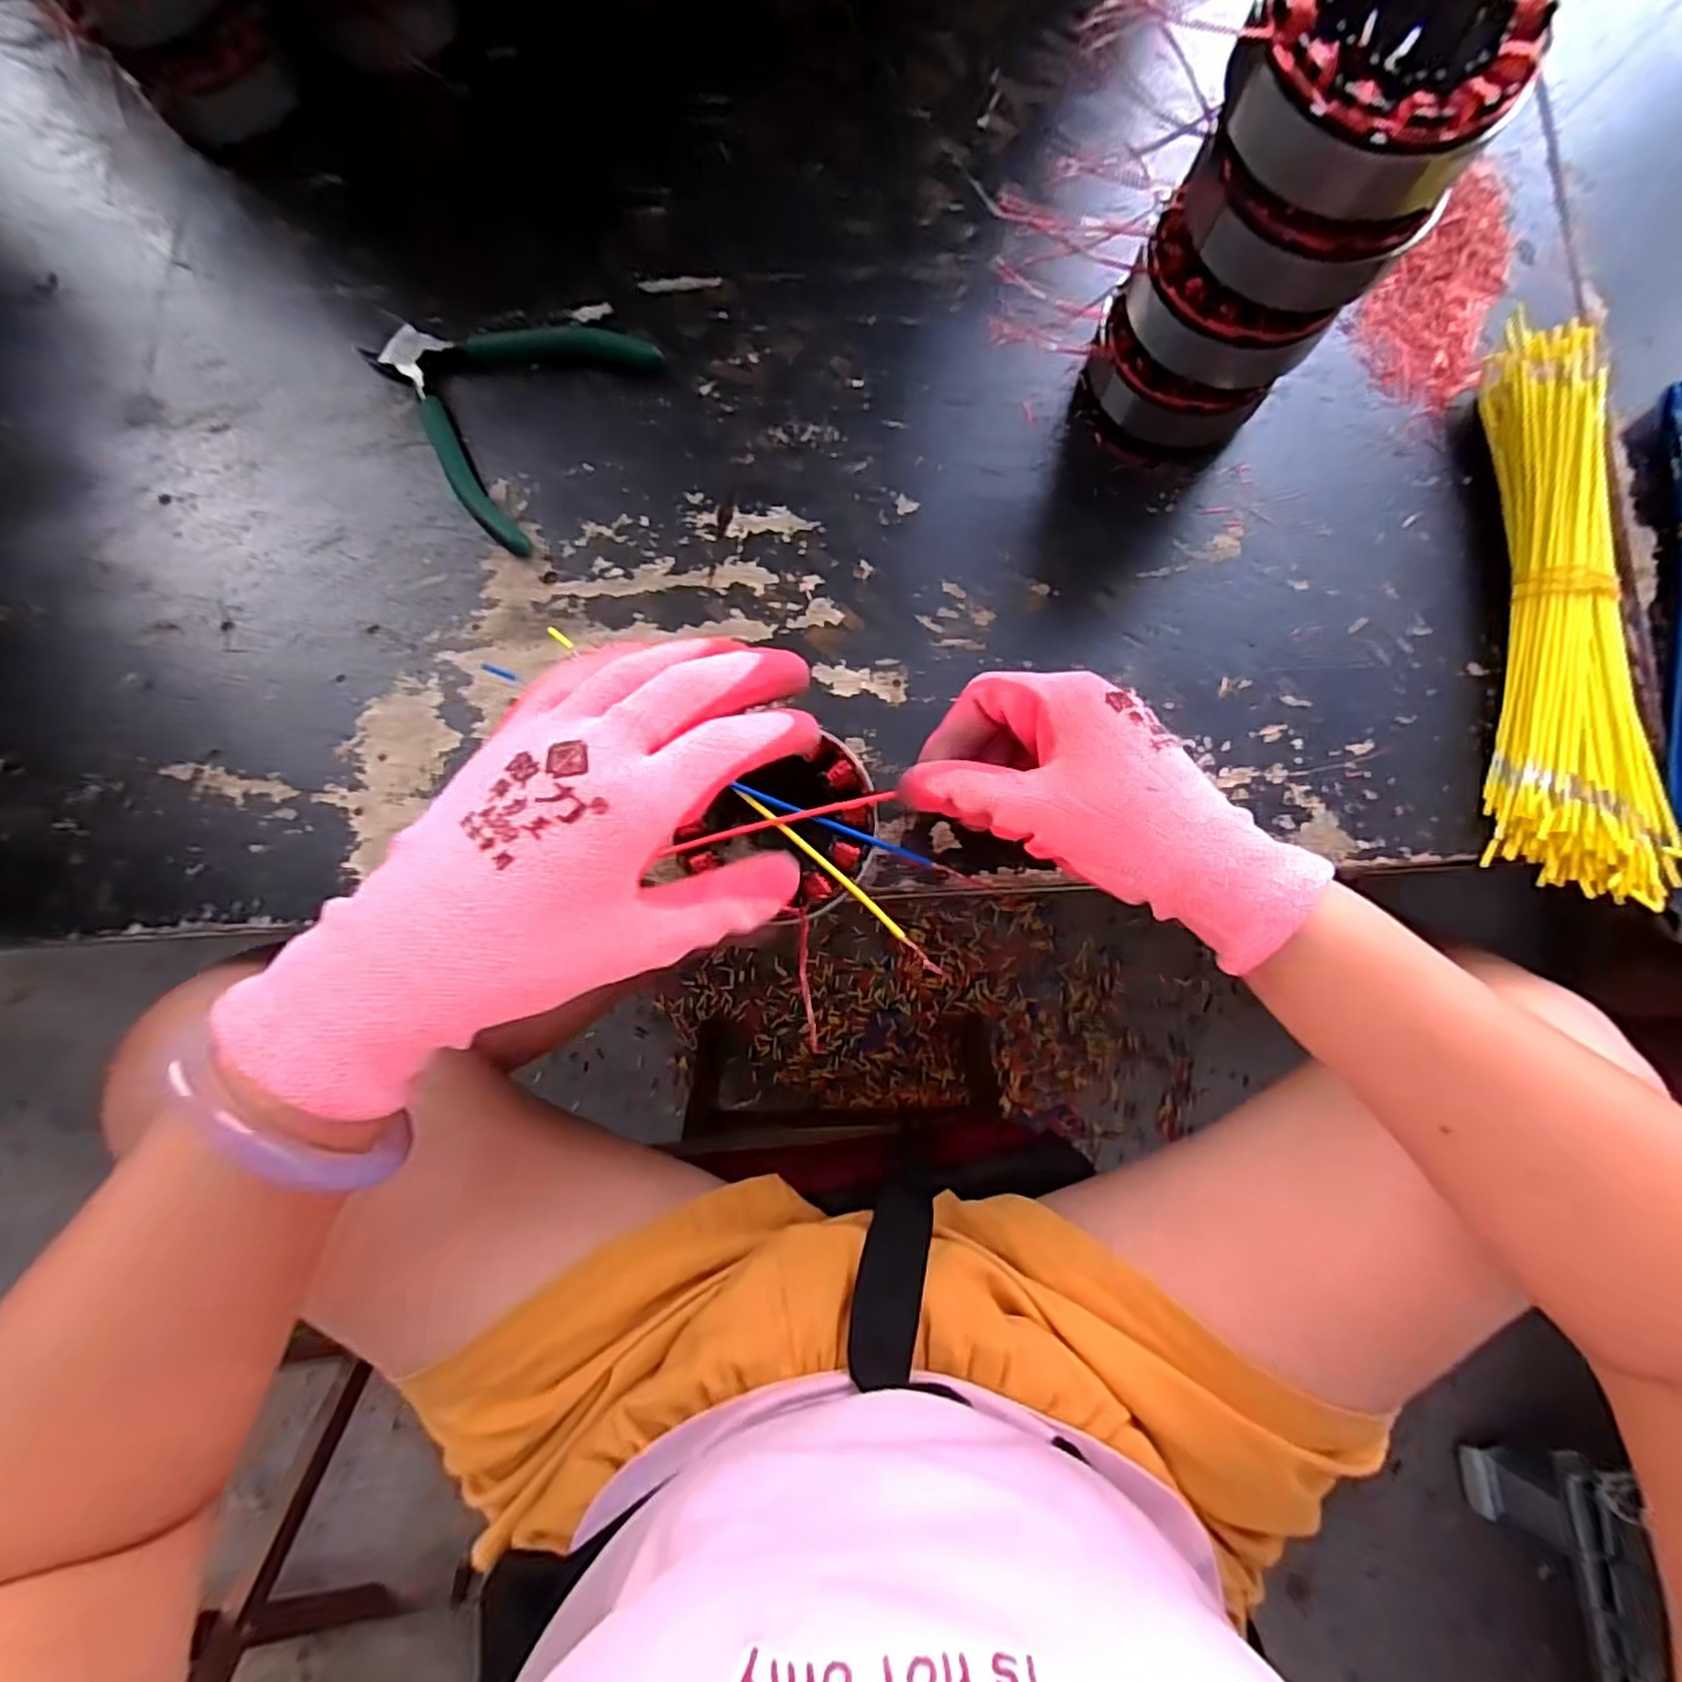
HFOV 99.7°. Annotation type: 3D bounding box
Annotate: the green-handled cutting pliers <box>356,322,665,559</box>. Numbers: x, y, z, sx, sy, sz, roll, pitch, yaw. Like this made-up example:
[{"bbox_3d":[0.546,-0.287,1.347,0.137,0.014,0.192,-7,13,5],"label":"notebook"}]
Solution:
[{"bbox_3d":[-0.179,-0.231,0.366,0.126,0.011,0.127,32,85,4],"label":"green-handled cutting pliers"}]

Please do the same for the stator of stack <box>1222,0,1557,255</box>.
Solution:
[{"bbox_3d":[0.175,-0.250,0.234,0.082,0.047,0.086,0,83,1],"label":"stator of stack"}]

